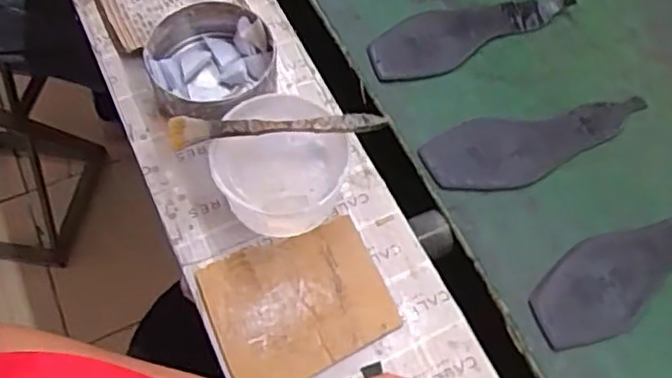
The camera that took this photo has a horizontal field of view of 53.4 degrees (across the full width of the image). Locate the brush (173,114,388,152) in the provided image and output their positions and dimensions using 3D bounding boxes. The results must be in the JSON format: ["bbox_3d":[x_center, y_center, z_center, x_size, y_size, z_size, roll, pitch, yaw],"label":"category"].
[{"bbox_3d":[-0.050,-0.054,0.564,0.180,0.020,0.022,-2,62,-3],"label":"brush"}]

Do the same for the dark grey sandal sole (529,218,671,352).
[{"bbox_3d":[0.277,0.066,0.613,0.231,0.009,0.075,-30,66,-16],"label":"dark grey sandal sole"}]

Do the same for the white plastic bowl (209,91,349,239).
[{"bbox_3d":[-0.049,-0.019,0.581,0.101,0.070,0.109,1,62,-1],"label":"white plastic bowl"}]

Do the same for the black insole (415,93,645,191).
[{"bbox_3d":[0.204,-0.044,0.662,0.234,0.004,0.077,-11,63,-8],"label":"black insole"}]

